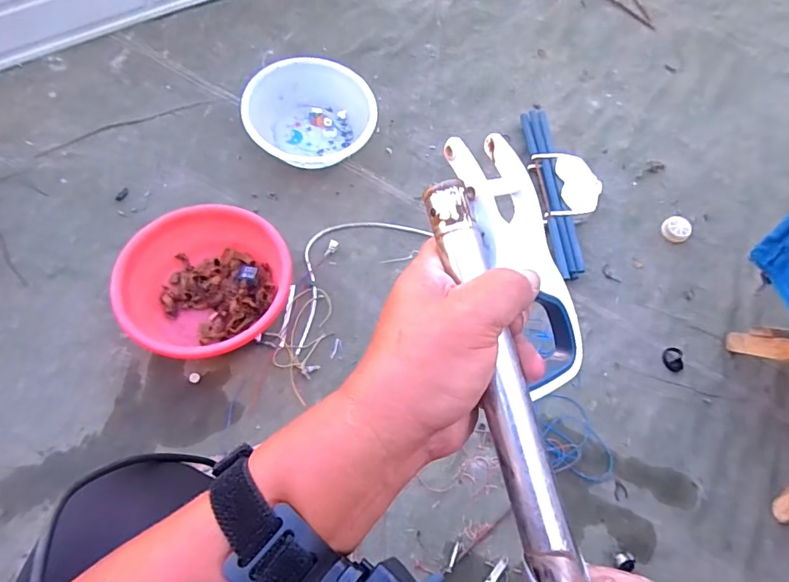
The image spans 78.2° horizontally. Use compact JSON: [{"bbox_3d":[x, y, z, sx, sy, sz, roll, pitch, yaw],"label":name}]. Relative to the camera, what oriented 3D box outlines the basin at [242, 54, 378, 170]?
[{"bbox_3d":[-0.169,-0.347,0.969,0.251,0.117,0.205,-34,74,-16],"label":"basin"}]

